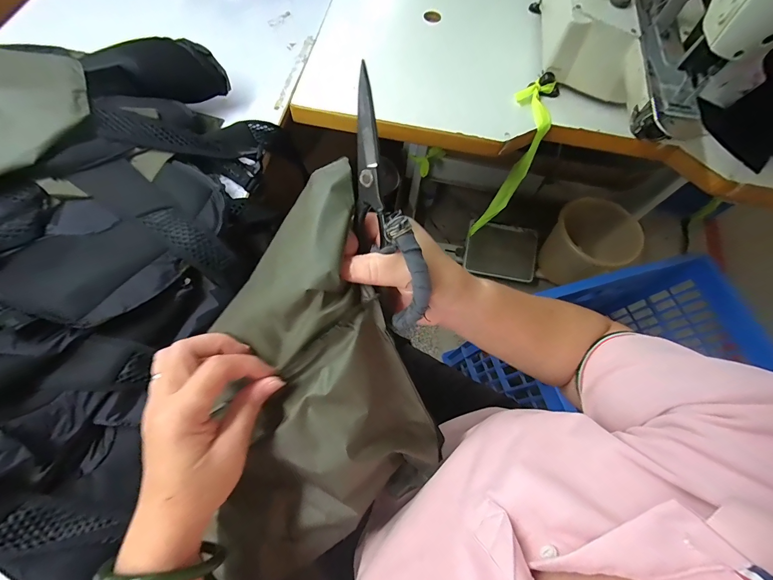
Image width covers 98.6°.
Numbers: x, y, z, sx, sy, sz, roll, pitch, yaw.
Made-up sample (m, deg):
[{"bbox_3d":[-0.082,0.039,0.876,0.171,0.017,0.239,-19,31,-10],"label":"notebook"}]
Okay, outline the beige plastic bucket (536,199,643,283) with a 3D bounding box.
[{"bbox_3d":[0.719,-0.167,1.214,0.267,0.267,0.267,1,68,-3],"label":"beige plastic bucket"}]

